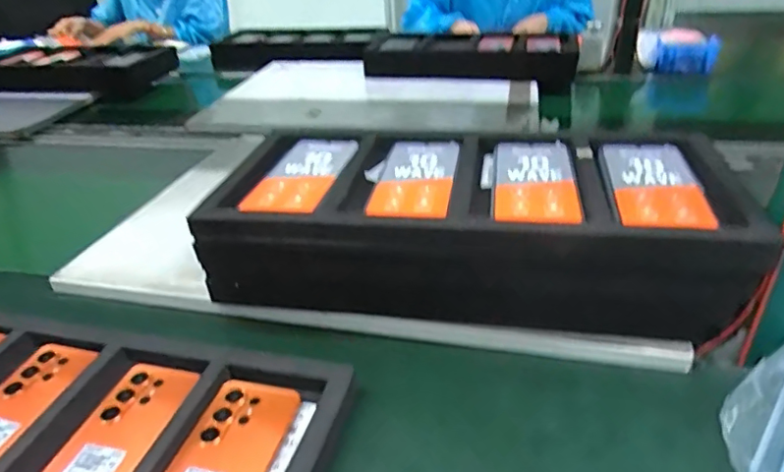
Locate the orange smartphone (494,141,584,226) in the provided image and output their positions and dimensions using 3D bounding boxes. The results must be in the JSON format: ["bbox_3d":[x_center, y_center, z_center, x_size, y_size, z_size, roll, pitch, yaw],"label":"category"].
[{"bbox_3d":[0.138,-0.058,0.535,0.076,0.008,0.160,2,33,10],"label":"orange smartphone"}]

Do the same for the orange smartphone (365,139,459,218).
[{"bbox_3d":[0.026,-0.064,0.558,0.073,0.012,0.170,2,34,12],"label":"orange smartphone"}]

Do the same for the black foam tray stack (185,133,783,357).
[{"bbox_3d":[0.071,-0.013,0.562,0.489,0.124,0.214,2,33,10],"label":"black foam tray stack"}]

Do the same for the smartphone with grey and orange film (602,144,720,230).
[{"bbox_3d":[0.245,-0.052,0.512,0.076,0.009,0.161,4,33,12],"label":"smartphone with grey and orange film"}]

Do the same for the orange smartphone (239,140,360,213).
[{"bbox_3d":[-0.092,-0.070,0.584,0.074,0.010,0.165,4,33,13],"label":"orange smartphone"}]

